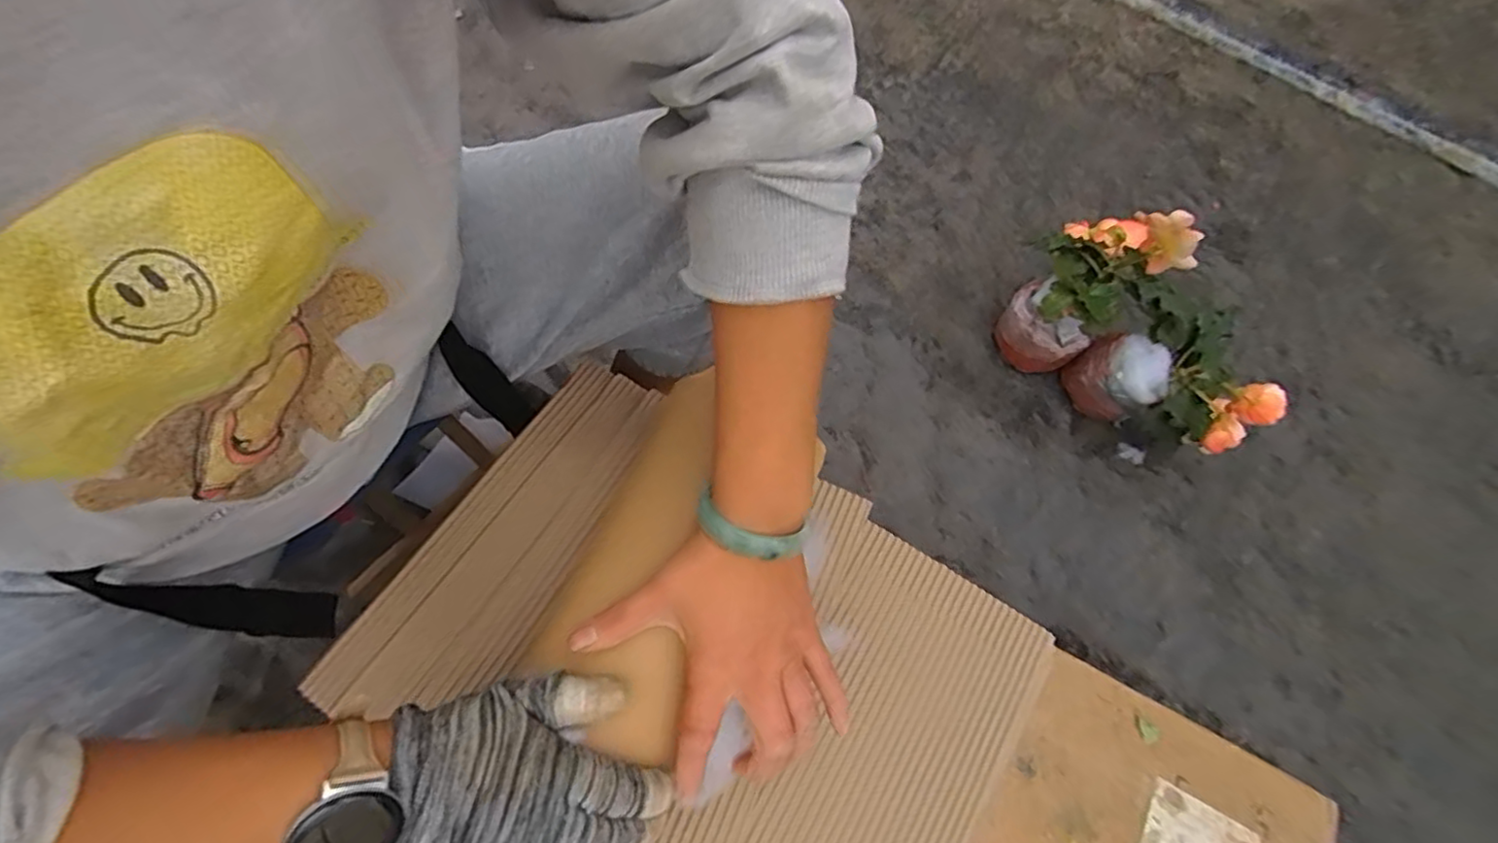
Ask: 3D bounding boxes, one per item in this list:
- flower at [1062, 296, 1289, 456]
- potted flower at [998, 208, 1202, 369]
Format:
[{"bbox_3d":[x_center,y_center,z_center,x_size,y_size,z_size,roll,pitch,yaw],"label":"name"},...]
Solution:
[{"bbox_3d":[0.475,-0.038,0.745,0.099,0.157,0.170,-29,74,-13],"label":"flower"},{"bbox_3d":[0.382,-0.153,0.750,0.168,0.214,0.111,-42,78,-16],"label":"potted flower"}]

